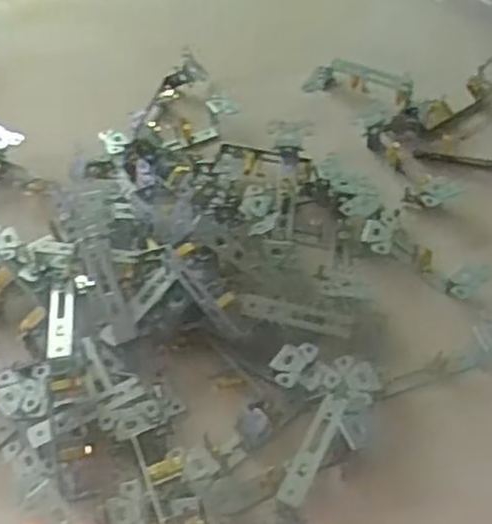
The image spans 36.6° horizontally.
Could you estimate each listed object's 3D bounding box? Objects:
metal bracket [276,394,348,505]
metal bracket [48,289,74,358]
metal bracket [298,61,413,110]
[{"bbox_3d":[0.037,0.101,0.407,0.013,0.004,0.068,21,58,17],"label":"metal bracket"},{"bbox_3d":[-0.114,0.036,0.459,0.016,0.004,0.055,-8,44,-3],"label":"metal bracket"},{"bbox_3d":[0.089,-0.144,0.599,0.090,0.028,0.019,15,55,28],"label":"metal bracket"}]

